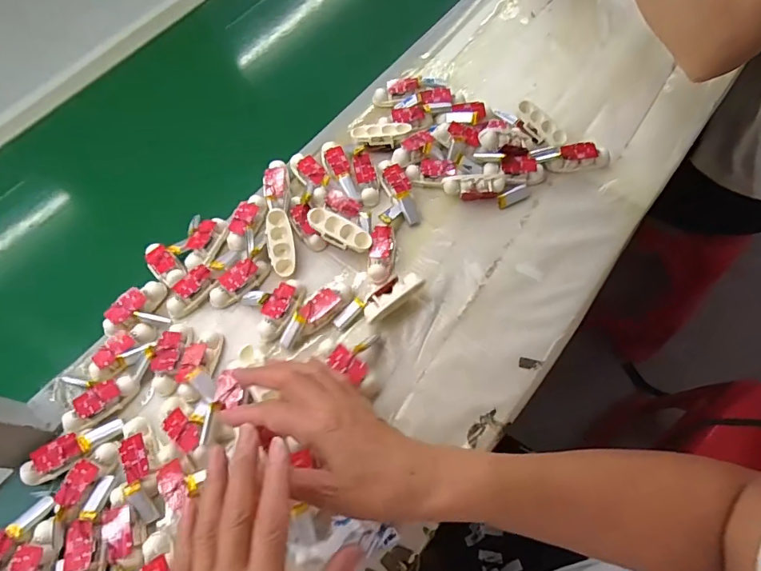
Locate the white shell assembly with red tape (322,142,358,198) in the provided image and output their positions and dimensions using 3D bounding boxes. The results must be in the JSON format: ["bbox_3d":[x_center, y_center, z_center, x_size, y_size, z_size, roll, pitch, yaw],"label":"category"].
[{"bbox_3d":[-0.045,-0.125,0.494,0.024,0.013,0.079,-19,64,-5],"label":"white shell assembly with red tape"}]

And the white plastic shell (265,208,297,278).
[{"bbox_3d":[-0.097,-0.042,0.449,0.025,0.008,0.065,-9,89,-5],"label":"white plastic shell"}]

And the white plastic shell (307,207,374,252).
[{"bbox_3d":[-0.041,-0.051,0.442,0.065,0.009,0.026,28,68,-4],"label":"white plastic shell"}]

